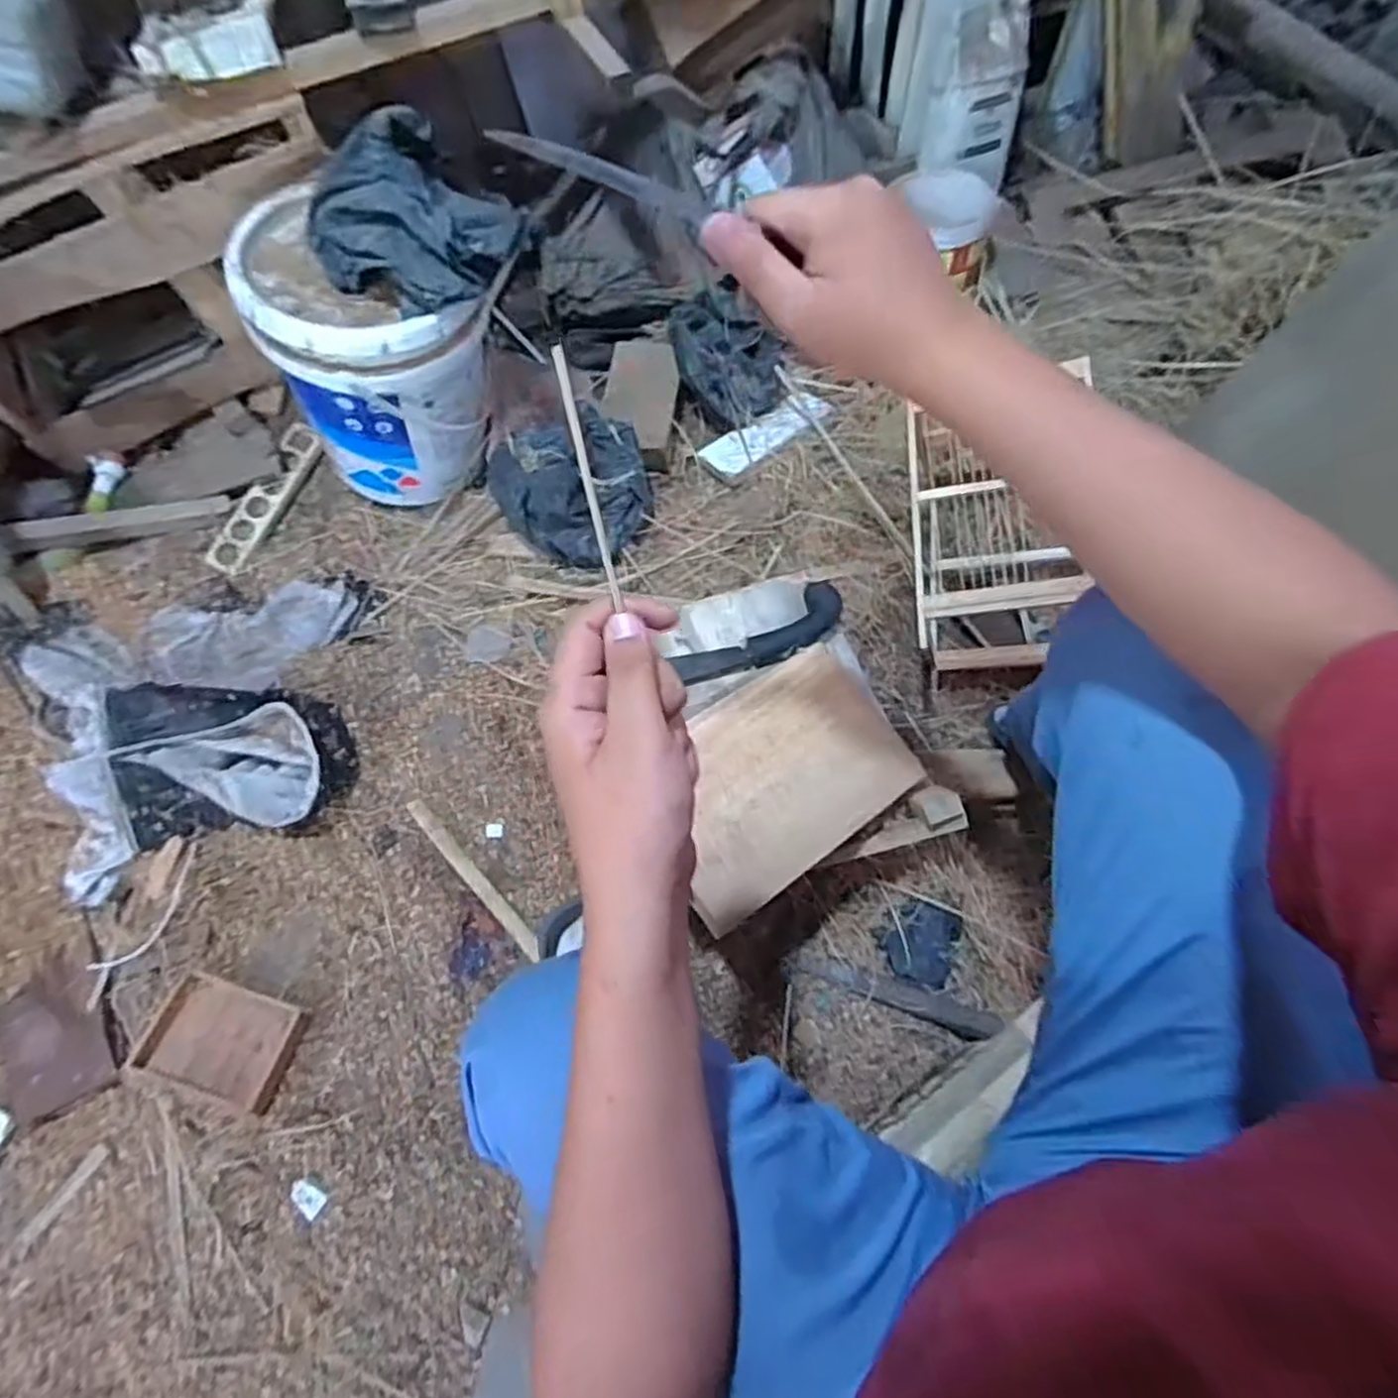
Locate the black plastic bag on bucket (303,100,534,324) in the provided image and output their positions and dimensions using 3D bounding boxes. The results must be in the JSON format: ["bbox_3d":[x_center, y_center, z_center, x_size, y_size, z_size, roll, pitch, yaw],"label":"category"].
[{"bbox_3d":[-0.341,-0.570,0.873,0.216,0.130,0.171,27,70,14],"label":"black plastic bag on bucket"}]

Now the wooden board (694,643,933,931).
[{"bbox_3d":[0.085,0.076,0.770,0.298,0.013,0.188,-31,79,-25],"label":"wooden board"}]

